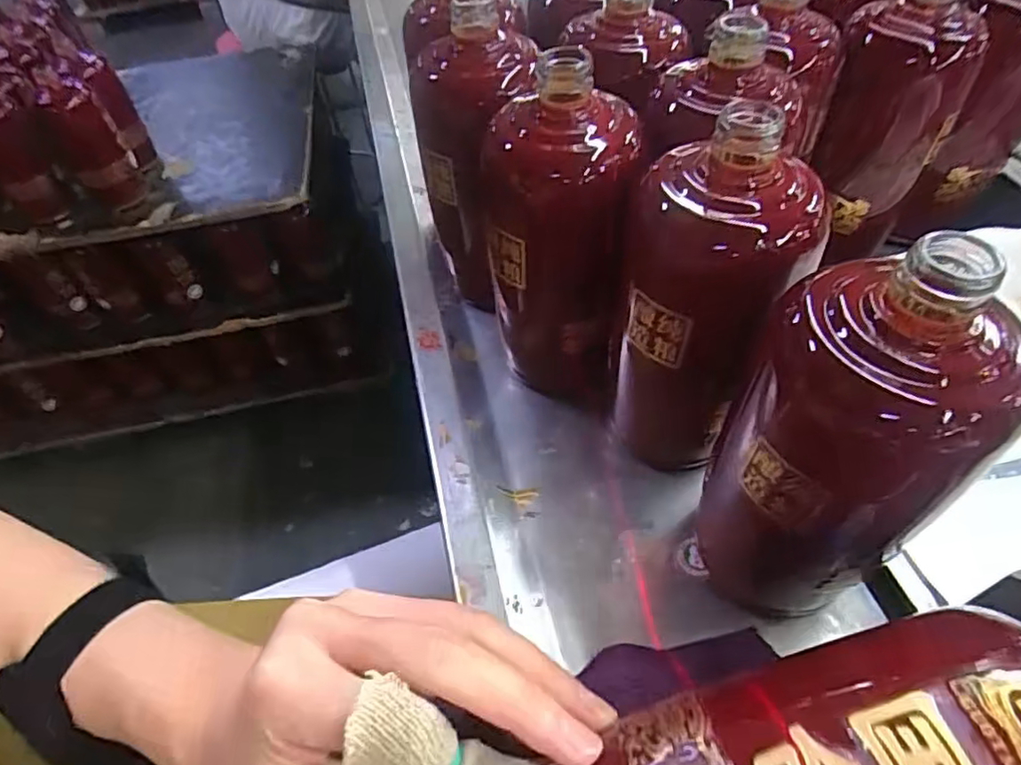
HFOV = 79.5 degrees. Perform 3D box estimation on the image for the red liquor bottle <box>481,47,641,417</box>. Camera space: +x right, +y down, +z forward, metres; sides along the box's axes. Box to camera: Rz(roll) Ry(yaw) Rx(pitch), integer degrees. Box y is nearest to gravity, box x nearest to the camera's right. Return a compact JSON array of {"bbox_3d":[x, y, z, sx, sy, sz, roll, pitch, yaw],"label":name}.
[{"bbox_3d":[0.024,-0.074,0.342,0.084,0.196,0.070,8,50,10],"label":"red liquor bottle"}]

